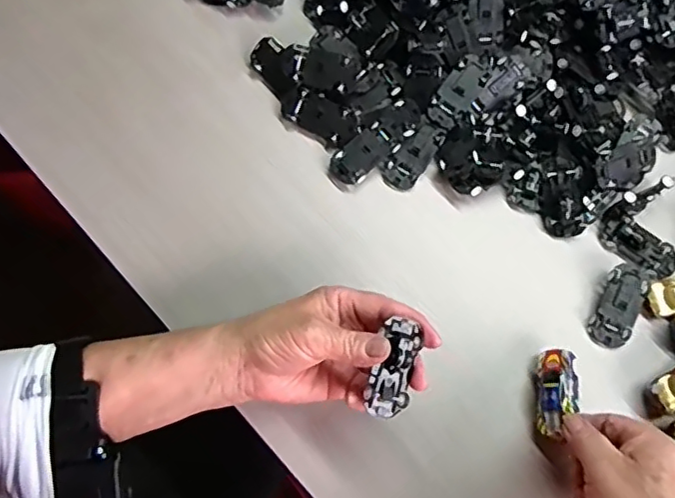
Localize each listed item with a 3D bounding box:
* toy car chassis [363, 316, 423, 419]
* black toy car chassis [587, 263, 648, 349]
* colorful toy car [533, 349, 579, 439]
[{"bbox_3d":[0.037,0.078,0.385,0.025,0.016,0.062,14,91,3],"label":"toy car chassis"},{"bbox_3d":[0.220,0.043,0.463,0.031,0.013,0.069,24,71,4],"label":"black toy car chassis"},{"bbox_3d":[0.159,0.103,0.431,0.030,0.018,0.059,-14,56,33],"label":"colorful toy car"}]

